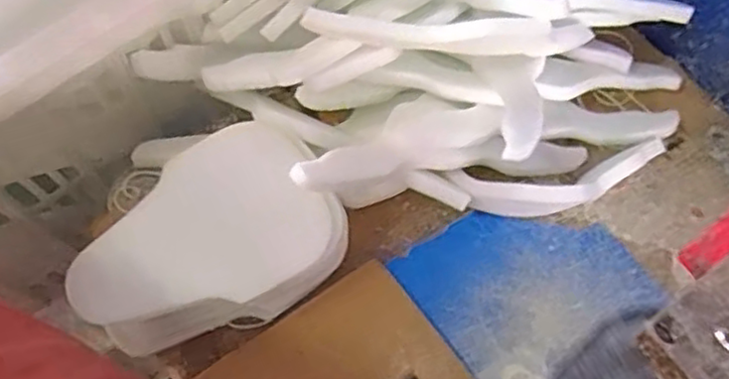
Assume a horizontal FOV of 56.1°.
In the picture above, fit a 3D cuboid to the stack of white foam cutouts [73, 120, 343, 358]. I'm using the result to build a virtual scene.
[{"bbox_3d":[-0.107,0.040,0.468,0.173,0.061,0.117,-31,72,-11],"label":"stack of white foam cutouts"}]

